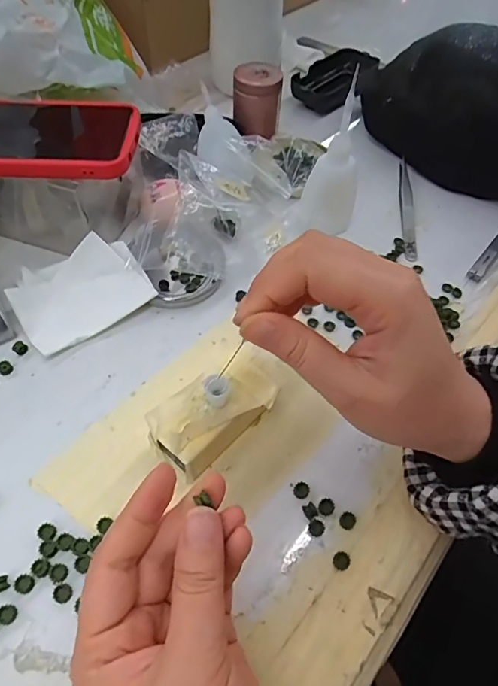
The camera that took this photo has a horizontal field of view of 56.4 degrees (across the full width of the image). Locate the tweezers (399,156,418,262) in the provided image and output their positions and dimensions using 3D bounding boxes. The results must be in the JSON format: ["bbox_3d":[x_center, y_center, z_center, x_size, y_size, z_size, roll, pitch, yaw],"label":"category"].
[{"bbox_3d":[0.139,-0.124,0.411,0.013,0.004,0.133,6,56,1],"label":"tweezers"}]

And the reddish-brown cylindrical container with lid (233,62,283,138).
[{"bbox_3d":[0.007,-0.228,0.437,0.043,0.052,0.039,1,56,-3],"label":"reddish-brown cylindrical container with lid"}]

